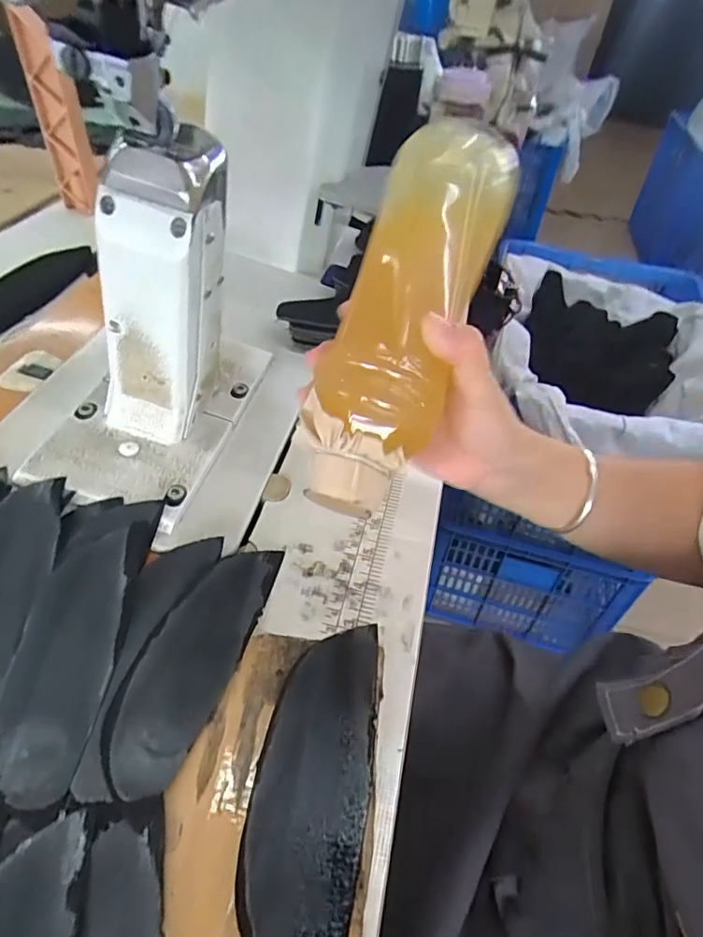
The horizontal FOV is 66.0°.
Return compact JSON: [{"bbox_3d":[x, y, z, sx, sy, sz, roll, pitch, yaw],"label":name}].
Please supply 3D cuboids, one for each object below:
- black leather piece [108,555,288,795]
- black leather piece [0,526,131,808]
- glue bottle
[{"bbox_3d":[-0.079,0.092,0.279,0.043,0.006,0.137,19,41,4],"label":"black leather piece"},{"bbox_3d":[-0.141,0.088,0.269,0.045,0.007,0.132,3,45,-3],"label":"black leather piece"},{"bbox_3d":[0.029,-0.083,0.283,0.063,0.049,0.220,18,74,11],"label":"glue bottle"}]

